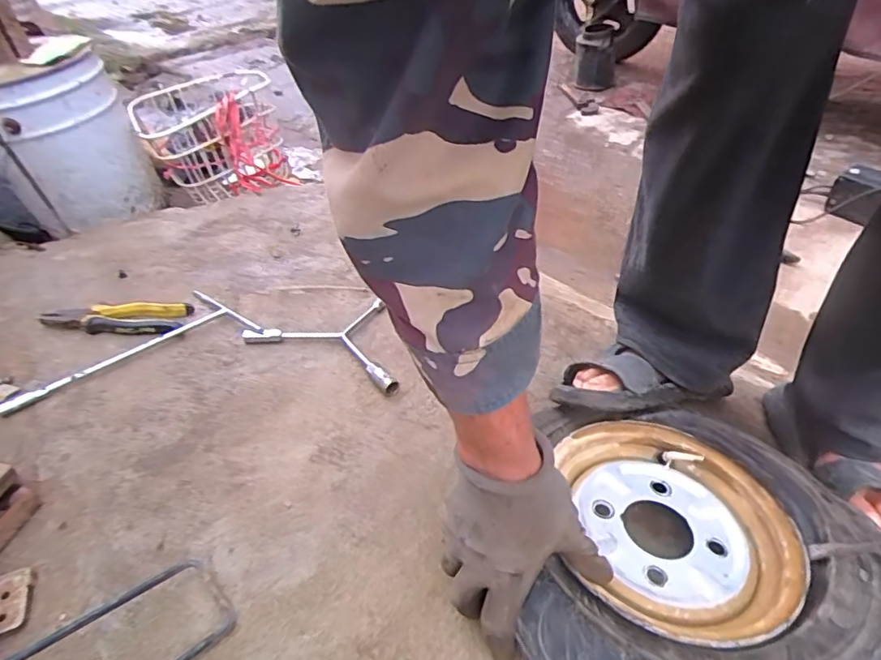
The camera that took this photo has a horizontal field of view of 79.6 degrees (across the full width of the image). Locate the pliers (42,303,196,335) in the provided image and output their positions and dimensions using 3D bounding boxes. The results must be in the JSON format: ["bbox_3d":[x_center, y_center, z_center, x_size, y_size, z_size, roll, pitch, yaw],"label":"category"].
[{"bbox_3d":[-0.459,-0.015,0.746,0.186,0.025,0.081,-2,41,-15],"label":"pliers"}]

